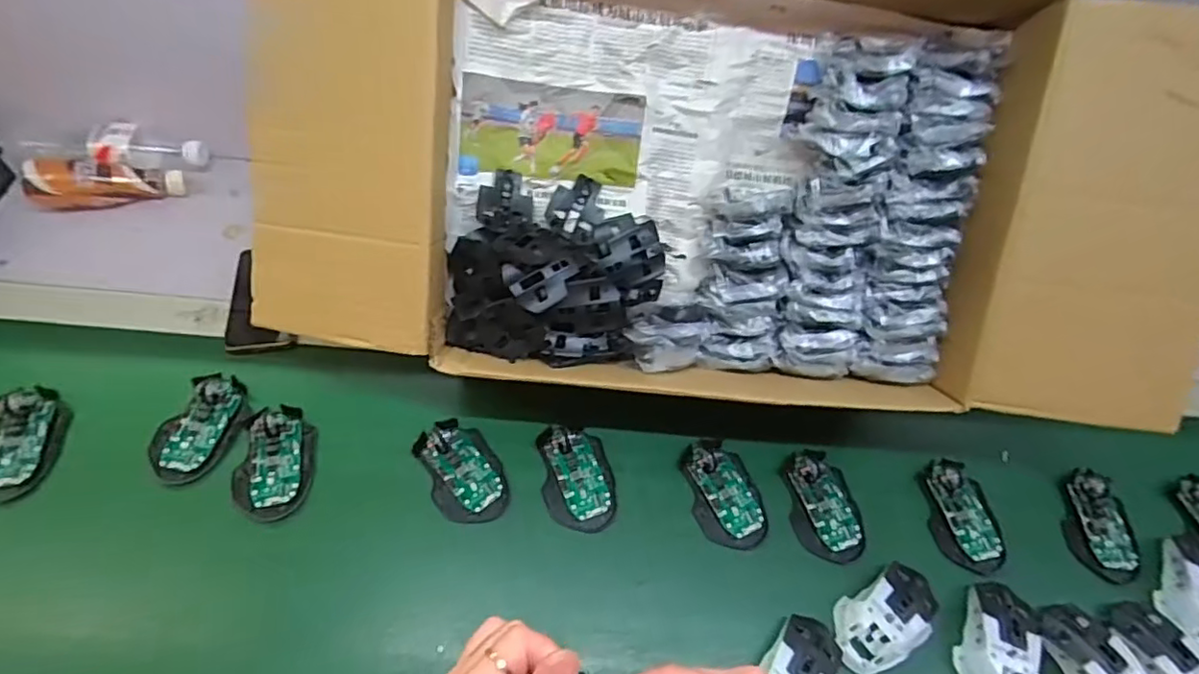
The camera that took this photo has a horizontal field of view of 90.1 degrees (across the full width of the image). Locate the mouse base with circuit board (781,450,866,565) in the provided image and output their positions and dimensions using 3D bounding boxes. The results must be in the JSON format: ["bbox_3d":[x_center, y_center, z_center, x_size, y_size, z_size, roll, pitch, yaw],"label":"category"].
[{"bbox_3d":[0.238,0.174,0.630,0.073,0.022,0.116,-7,58,-9],"label":"mouse base with circuit board"}]

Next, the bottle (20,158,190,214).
[{"bbox_3d":[-0.620,-0.199,0.750,0.160,0.065,0.052,-18,61,-15],"label":"bottle"}]

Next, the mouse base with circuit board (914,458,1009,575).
[{"bbox_3d":[0.387,0.190,0.639,0.070,0.018,0.115,-9,59,-9],"label":"mouse base with circuit board"}]

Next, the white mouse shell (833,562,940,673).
[{"bbox_3d":[0.274,0.264,0.568,0.116,0.030,0.072,-25,63,-18],"label":"white mouse shell"}]

